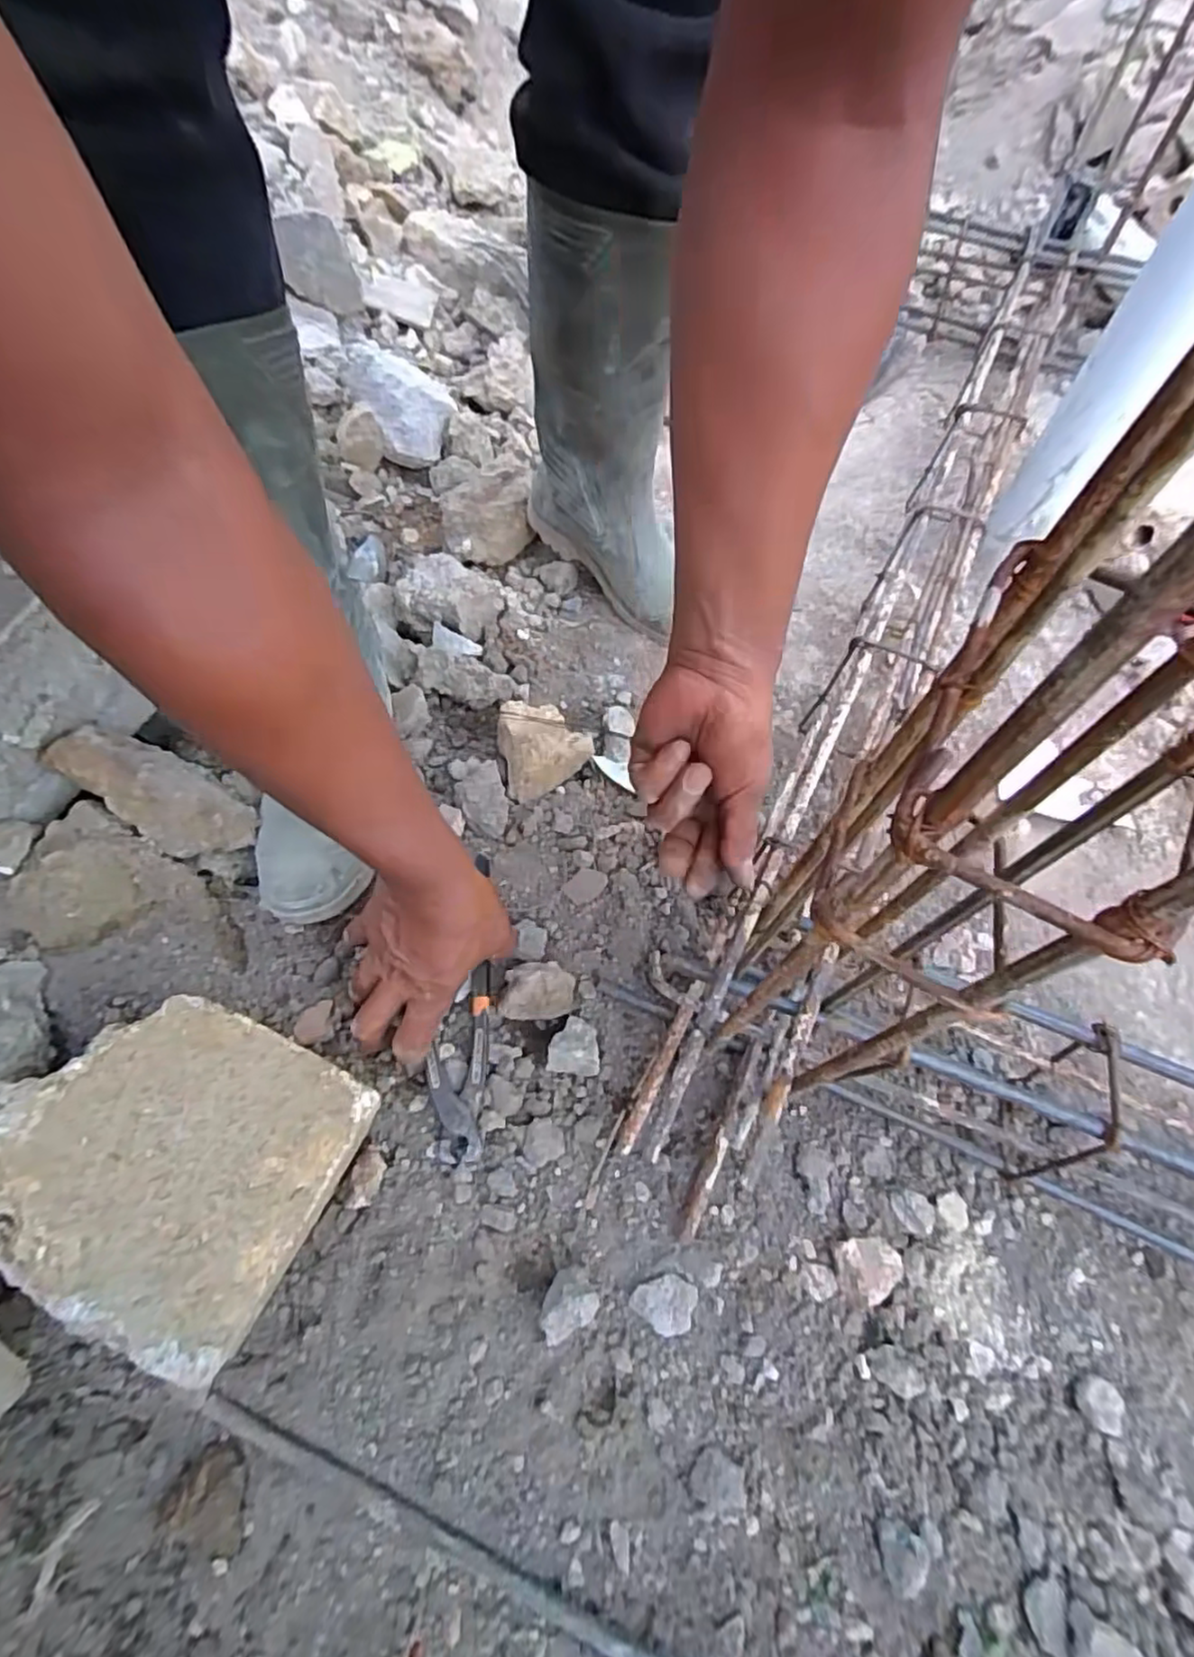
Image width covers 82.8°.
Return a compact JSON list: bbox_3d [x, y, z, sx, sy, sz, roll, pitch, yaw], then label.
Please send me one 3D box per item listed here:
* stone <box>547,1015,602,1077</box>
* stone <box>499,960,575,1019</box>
[{"bbox_3d":[-0.015,0.159,0.498,0.037,0.025,0.039,9,59,2],"label":"stone"},{"bbox_3d":[-0.046,0.125,0.516,0.057,0.032,0.041,0,59,-3],"label":"stone"}]

